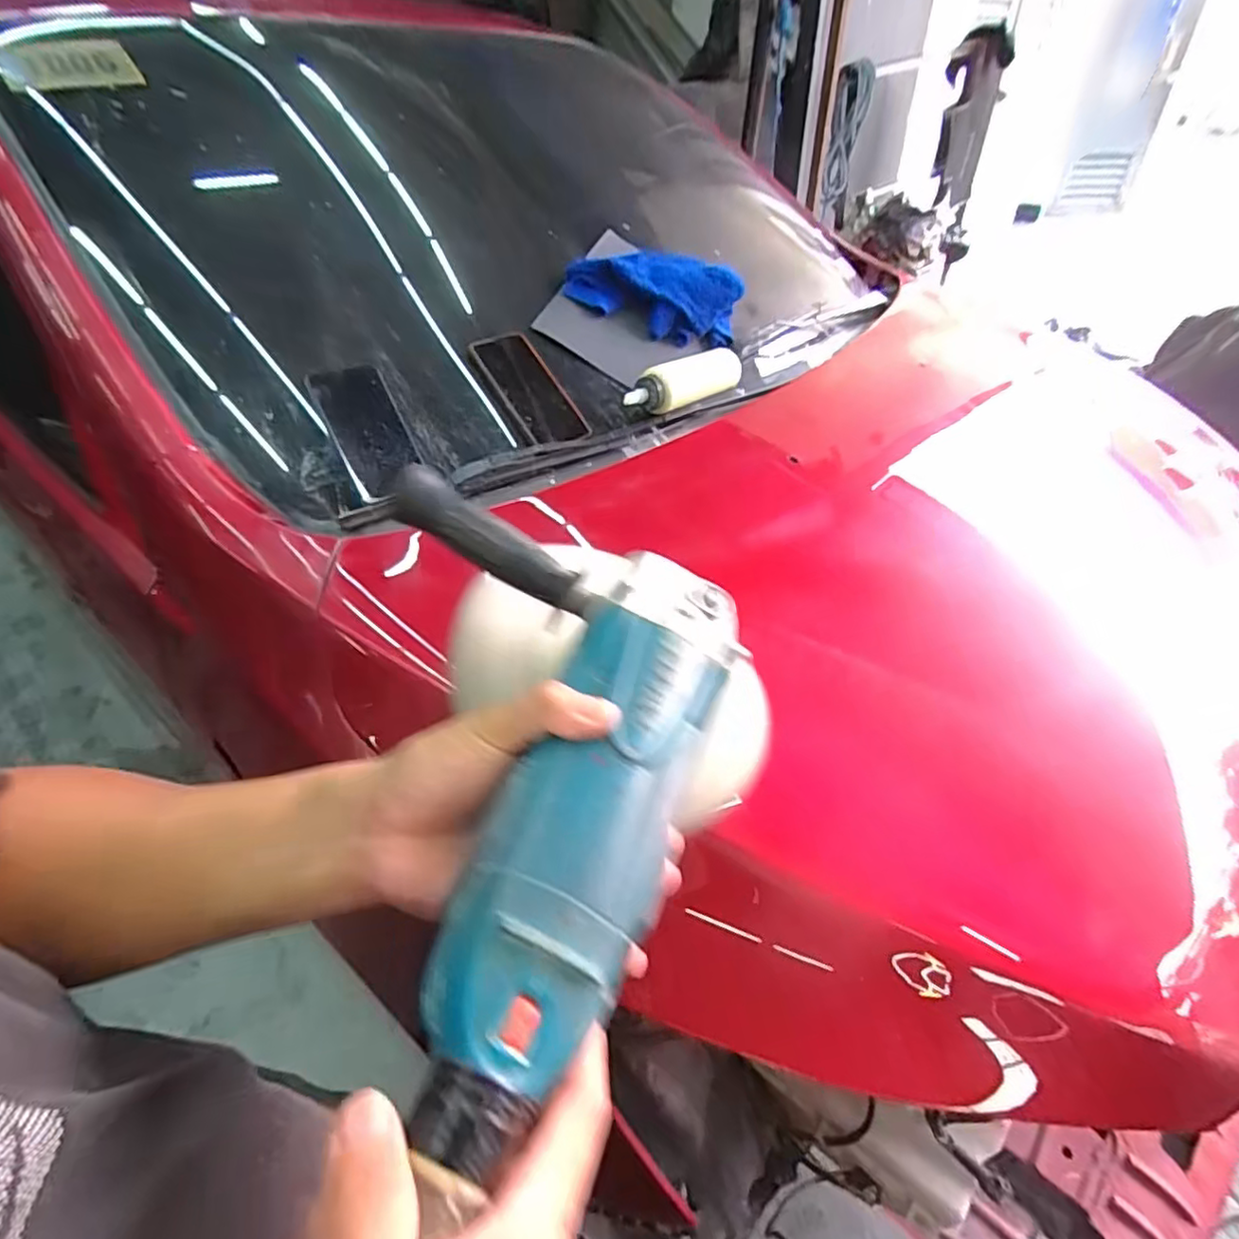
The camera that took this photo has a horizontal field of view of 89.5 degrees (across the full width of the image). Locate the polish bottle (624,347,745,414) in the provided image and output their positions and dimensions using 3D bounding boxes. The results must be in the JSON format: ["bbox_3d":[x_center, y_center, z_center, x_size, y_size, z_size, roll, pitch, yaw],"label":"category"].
[{"bbox_3d":[0.083,-0.296,0.778,0.040,0.049,0.197,30,52,33],"label":"polish bottle"}]

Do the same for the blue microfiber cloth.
[{"bbox_3d":[0.054,-0.454,0.870,0.261,0.145,0.052,-2,3,-15],"label":"blue microfiber cloth"}]

